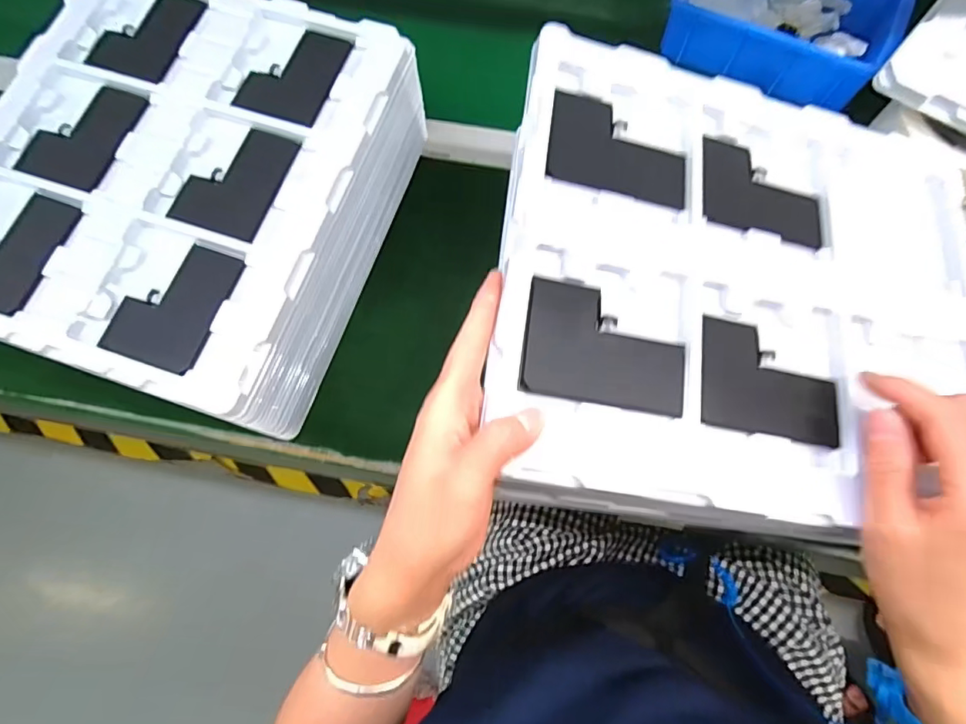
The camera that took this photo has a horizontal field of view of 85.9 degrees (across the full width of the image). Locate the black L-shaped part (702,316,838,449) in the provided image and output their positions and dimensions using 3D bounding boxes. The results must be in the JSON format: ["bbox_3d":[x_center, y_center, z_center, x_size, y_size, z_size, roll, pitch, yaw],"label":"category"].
[{"bbox_3d":[0.164,0.010,0.296,0.092,0.010,0.065,11,67,-12],"label":"black L-shaped part"}]

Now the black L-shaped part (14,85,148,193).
[{"bbox_3d":[-0.302,-0.172,0.394,0.070,0.009,0.086,19,76,7],"label":"black L-shaped part"}]

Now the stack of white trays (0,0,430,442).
[{"bbox_3d":[-0.236,-0.141,0.430,0.283,0.104,0.317,19,75,6],"label":"stack of white trays"}]

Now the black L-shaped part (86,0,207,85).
[{"bbox_3d":[-0.269,-0.267,0.422,0.072,0.011,0.092,20,76,7],"label":"black L-shaped part"}]

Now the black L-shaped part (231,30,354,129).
[{"bbox_3d":[-0.148,-0.225,0.407,0.068,0.005,0.084,18,76,6],"label":"black L-shaped part"}]

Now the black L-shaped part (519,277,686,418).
[{"bbox_3d":[0.067,-0.009,0.285,0.091,0.005,0.064,11,74,-10],"label":"black L-shaped part"}]

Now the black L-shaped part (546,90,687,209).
[{"bbox_3d":[0.085,-0.134,0.326,0.090,0.006,0.062,10,77,-11],"label":"black L-shaped part"}]

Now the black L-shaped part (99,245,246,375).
[{"bbox_3d":[-0.211,-0.040,0.354,0.066,0.006,0.087,19,76,7],"label":"black L-shaped part"}]

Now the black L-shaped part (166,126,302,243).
[{"bbox_3d":[-0.181,-0.135,0.382,0.069,0.005,0.088,19,76,7],"label":"black L-shaped part"}]

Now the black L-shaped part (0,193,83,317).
[{"bbox_3d":[-0.335,-0.080,0.368,0.070,0.007,0.088,20,76,7],"label":"black L-shaped part"}]

